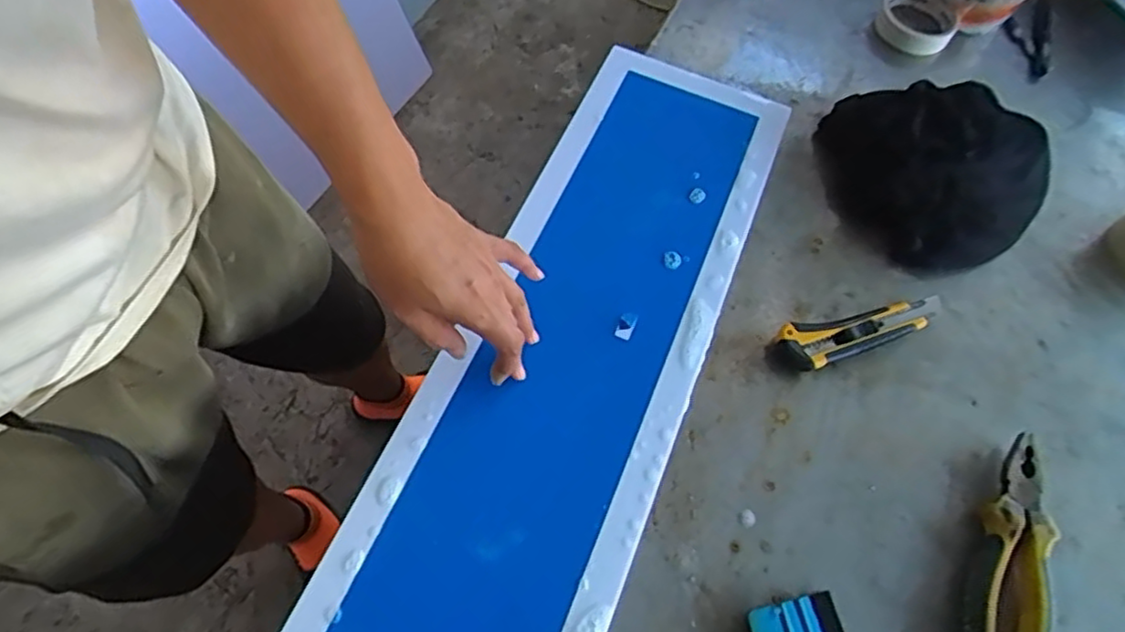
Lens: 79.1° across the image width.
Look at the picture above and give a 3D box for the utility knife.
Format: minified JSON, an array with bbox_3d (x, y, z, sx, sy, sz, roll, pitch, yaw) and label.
[{"bbox_3d":[0.265,0.014,0.590,0.159,0.023,0.038,-12,63,-10],"label":"utility knife"}]

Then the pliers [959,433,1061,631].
[{"bbox_3d":[0.336,0.177,0.511,0.054,0.031,0.188,22,63,8],"label":"pliers"}]

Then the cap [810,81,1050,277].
[{"bbox_3d":[0.371,-0.165,0.669,0.224,0.075,0.207,1,62,-3],"label":"cap"}]

